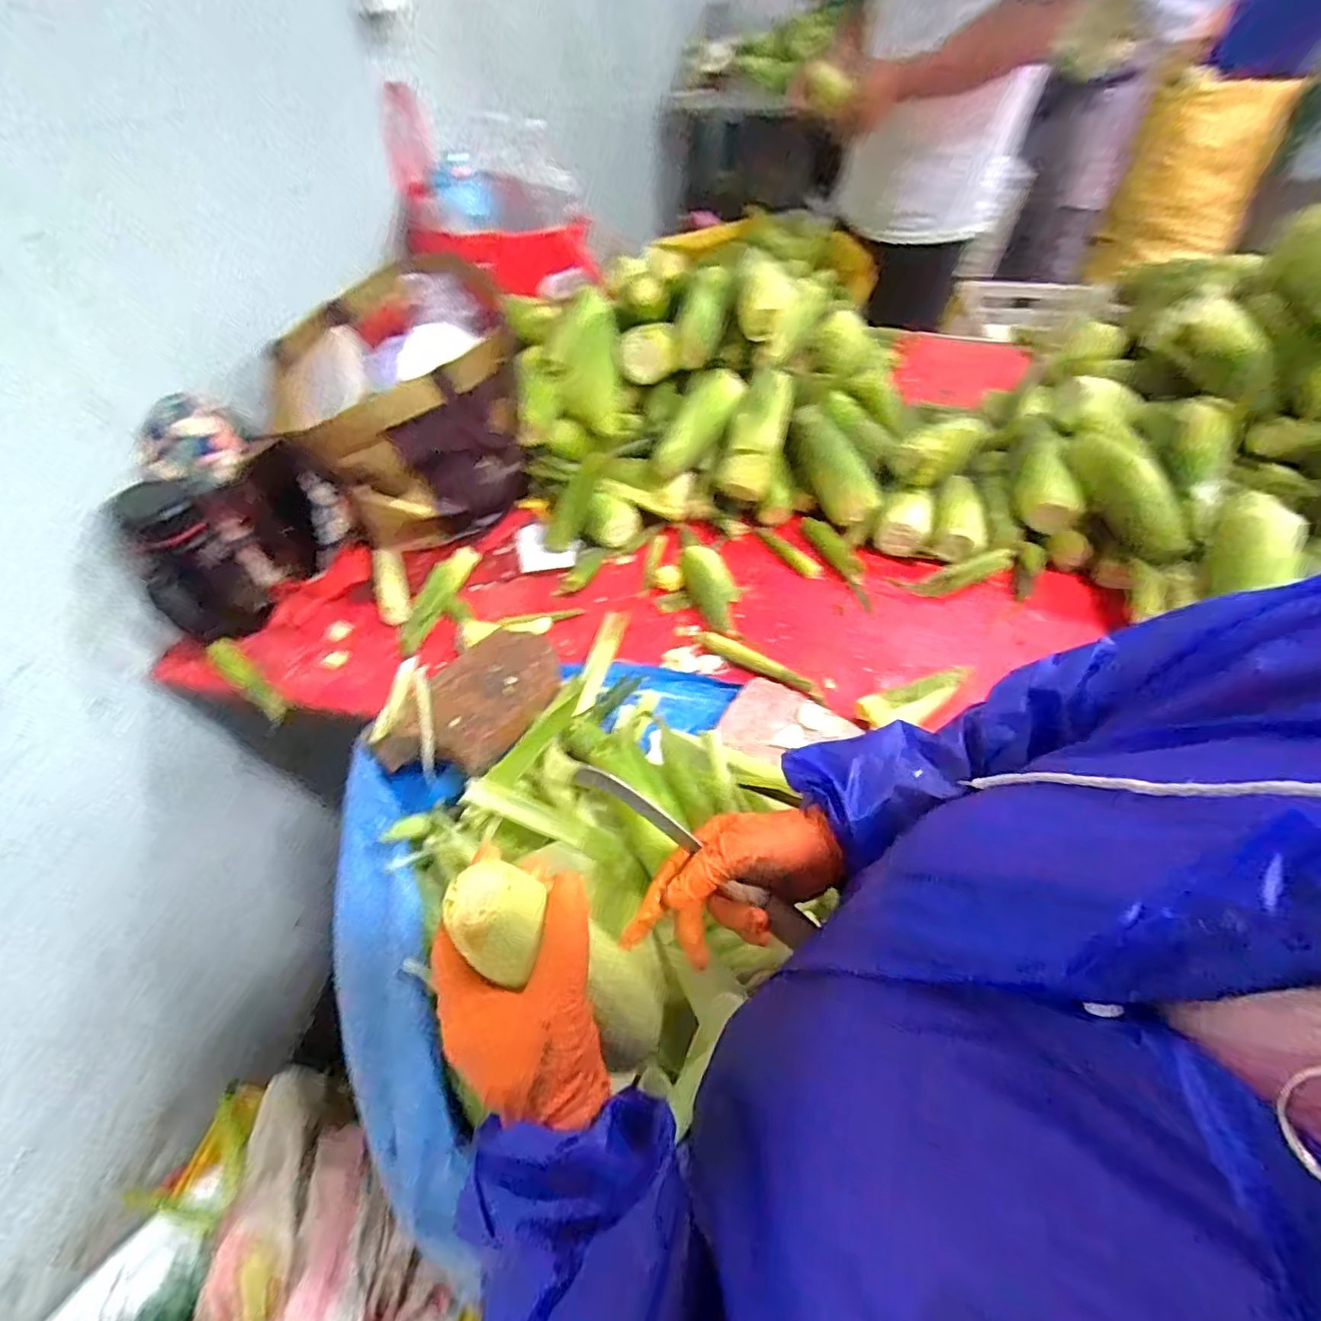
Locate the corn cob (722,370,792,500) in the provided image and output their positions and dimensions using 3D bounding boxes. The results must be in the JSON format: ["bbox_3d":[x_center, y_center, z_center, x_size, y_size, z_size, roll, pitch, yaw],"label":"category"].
[{"bbox_3d":[0.142,-0.336,0.873,0.073,0.057,0.187,19,91,14],"label":"corn cob"}]

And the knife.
[{"bbox_3d":[0.024,0.135,0.421,0.199,0.017,0.021,38,58,1],"label":"knife"}]

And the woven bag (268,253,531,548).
[{"bbox_3d":[-0.347,-0.339,0.818,0.301,0.251,0.247,-18,54,-14],"label":"woven bag"}]

